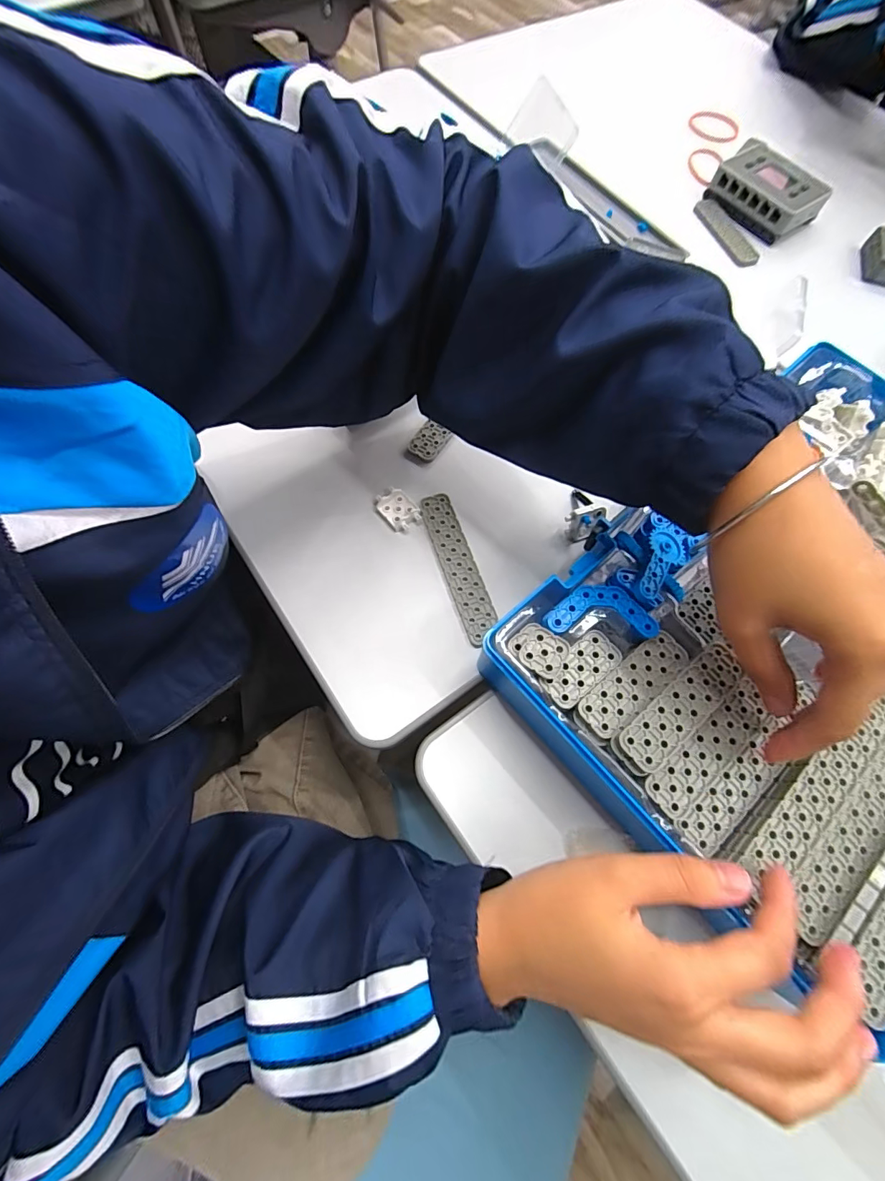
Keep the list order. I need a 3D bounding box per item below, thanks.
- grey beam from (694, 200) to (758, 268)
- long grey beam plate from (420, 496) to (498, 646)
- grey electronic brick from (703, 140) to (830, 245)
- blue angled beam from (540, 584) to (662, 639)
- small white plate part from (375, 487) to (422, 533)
[{"bbox_3d":[0.308,-0.388,0.503,0.023,0.010,0.103,-17,70,-9],"label":"grey beam"},{"bbox_3d":[0.013,-0.019,0.351,0.025,0.004,0.121,-17,70,-9],"label":"long grey beam plate"},{"bbox_3d":[0.355,-0.431,0.506,0.083,0.039,0.103,-31,73,-13],"label":"grey electronic brick"},{"bbox_3d":[0.094,0.011,0.275,0.067,0.004,0.030,3,69,-1],"label":"blue angled beam"},{"bbox_3d":[-0.035,-0.064,0.366,0.024,0.009,0.035,-39,75,-15],"label":"small white plate part"}]

